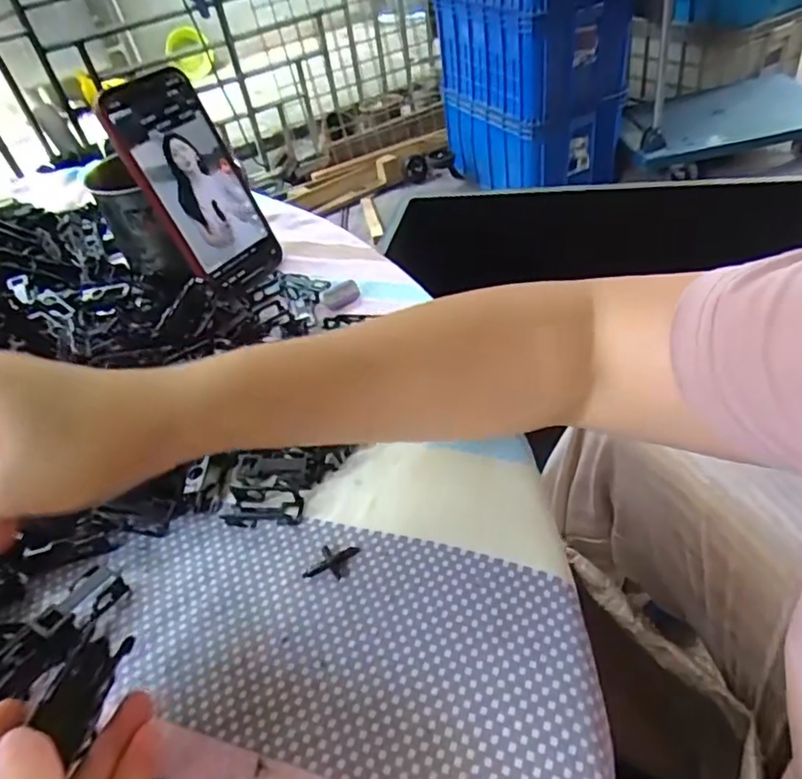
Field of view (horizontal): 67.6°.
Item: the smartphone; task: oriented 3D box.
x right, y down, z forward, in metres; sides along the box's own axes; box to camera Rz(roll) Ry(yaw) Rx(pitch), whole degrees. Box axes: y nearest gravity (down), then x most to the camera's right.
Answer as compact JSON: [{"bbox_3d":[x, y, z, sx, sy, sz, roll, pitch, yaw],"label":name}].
[{"bbox_3d":[-0.153,-0.153,0.451,0.011,0.155,0.073,3,39,46],"label":"smartphone"}]

